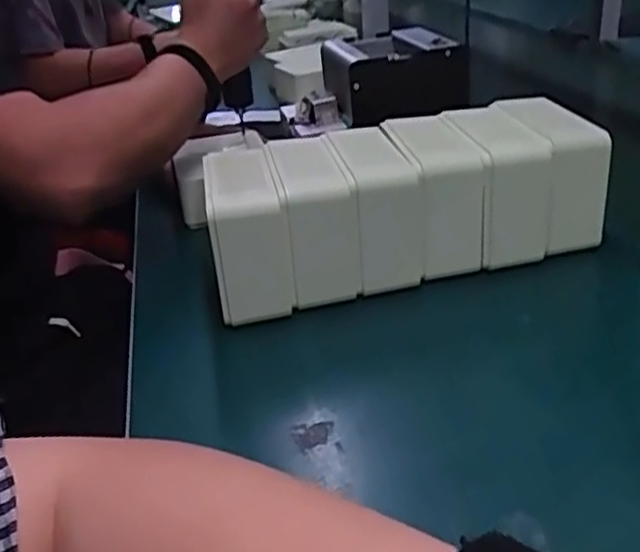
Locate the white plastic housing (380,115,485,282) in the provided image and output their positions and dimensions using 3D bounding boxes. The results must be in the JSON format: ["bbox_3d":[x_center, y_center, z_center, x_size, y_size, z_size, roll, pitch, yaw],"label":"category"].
[{"bbox_3d":[0.094,-0.067,0.624,0.055,0.107,0.130,-8,27,-5],"label":"white plastic housing"}]

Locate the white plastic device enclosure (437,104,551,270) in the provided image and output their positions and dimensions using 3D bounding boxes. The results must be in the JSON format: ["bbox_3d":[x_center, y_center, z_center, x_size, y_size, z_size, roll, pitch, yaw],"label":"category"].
[{"bbox_3d":[0.152,-0.077,0.629,0.055,0.117,0.127,-6,27,-2],"label":"white plastic device enclosure"}]

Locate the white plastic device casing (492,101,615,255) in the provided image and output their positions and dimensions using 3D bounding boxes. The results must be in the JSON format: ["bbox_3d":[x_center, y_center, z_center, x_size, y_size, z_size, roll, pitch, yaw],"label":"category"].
[{"bbox_3d":[0.198,-0.088,0.632,0.055,0.113,0.124,-8,27,-7],"label":"white plastic device casing"}]

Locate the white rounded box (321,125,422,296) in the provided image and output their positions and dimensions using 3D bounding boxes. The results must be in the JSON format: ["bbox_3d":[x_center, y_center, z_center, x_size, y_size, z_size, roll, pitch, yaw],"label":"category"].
[{"bbox_3d":[0.042,-0.064,0.612,0.058,0.101,0.129,-9,28,-8],"label":"white rounded box"}]

